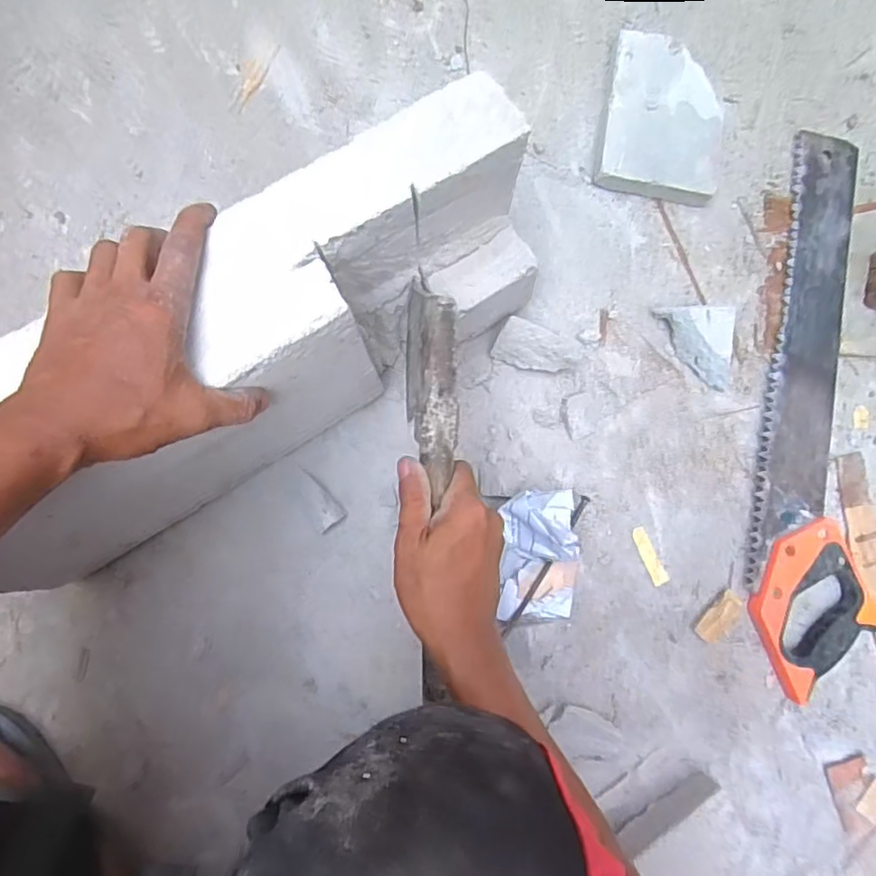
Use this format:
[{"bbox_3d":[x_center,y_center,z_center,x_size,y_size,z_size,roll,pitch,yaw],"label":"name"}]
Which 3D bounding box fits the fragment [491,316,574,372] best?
[{"bbox_3d":[0.093,-0.086,0.577,0.072,0.022,0.045,21,125,-3],"label":"fragment"}]

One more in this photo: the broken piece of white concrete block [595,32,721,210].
[{"bbox_3d":[0.223,-0.316,0.605,0.117,0.028,0.149,9,85,-5],"label":"broken piece of white concrete block"}]

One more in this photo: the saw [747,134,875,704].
[{"bbox_3d":[0.374,-0.037,0.604,0.110,0.025,0.550,5,85,-5],"label":"saw"}]

